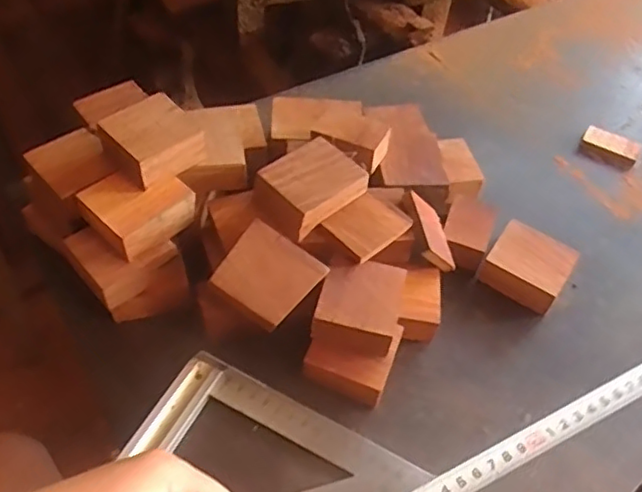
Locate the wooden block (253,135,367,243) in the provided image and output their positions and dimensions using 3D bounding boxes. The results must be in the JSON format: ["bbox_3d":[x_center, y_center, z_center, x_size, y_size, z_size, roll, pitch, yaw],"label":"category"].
[{"bbox_3d":[-0.009,-0.046,0.463,0.075,0.021,0.056,-35,62,-27],"label":"wooden block"}]

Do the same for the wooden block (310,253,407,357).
[{"bbox_3d":[0.028,0.039,0.434,0.054,0.024,0.060,13,52,6],"label":"wooden block"}]

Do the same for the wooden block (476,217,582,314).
[{"bbox_3d":[0.169,0.017,0.505,0.060,0.028,0.065,32,55,18],"label":"wooden block"}]

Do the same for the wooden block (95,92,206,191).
[{"bbox_3d":[-0.120,-0.078,0.443,0.055,0.028,0.056,-35,62,-27],"label":"wooden block"}]

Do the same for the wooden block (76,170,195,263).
[{"bbox_3d":[-0.131,-0.026,0.441,0.066,0.033,0.055,-34,61,-27],"label":"wooden block"}]

